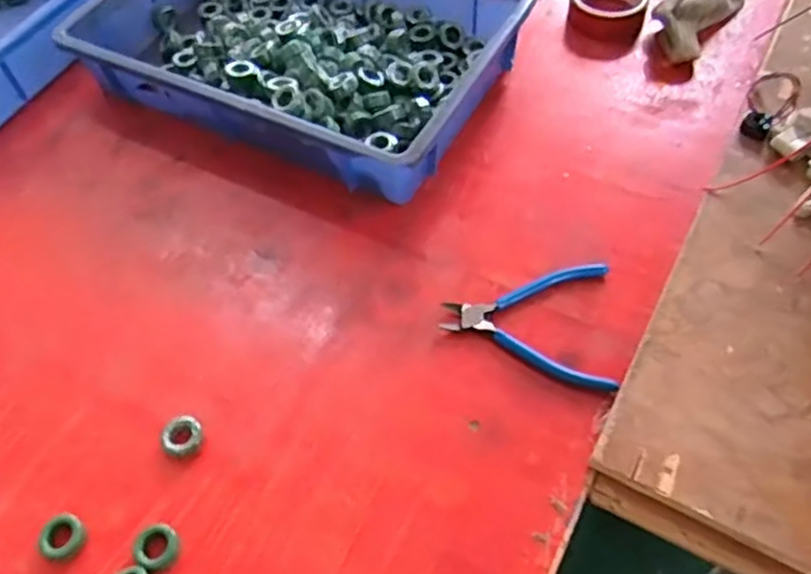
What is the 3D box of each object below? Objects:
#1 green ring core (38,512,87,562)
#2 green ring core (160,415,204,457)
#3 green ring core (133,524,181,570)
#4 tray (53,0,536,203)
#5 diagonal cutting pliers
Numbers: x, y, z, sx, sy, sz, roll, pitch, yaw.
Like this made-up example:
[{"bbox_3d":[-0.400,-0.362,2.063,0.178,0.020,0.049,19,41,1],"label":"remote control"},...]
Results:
[{"bbox_3d":[-0.251,0.183,0.506,0.029,0.015,0.032,25,62,19],"label":"green ring core"},{"bbox_3d":[-0.174,0.117,0.540,0.032,0.013,0.030,-2,57,3],"label":"green ring core"},{"bbox_3d":[-0.177,0.186,0.495,0.030,0.012,0.030,-2,57,3],"label":"green ring core"},{"bbox_3d":[-0.114,-0.266,0.752,0.424,0.079,0.283,21,61,17],"label":"tray"},{"bbox_3d":[0.102,0.027,0.585,0.138,0.011,0.119,3,57,6],"label":"diagonal cutting pliers"}]

